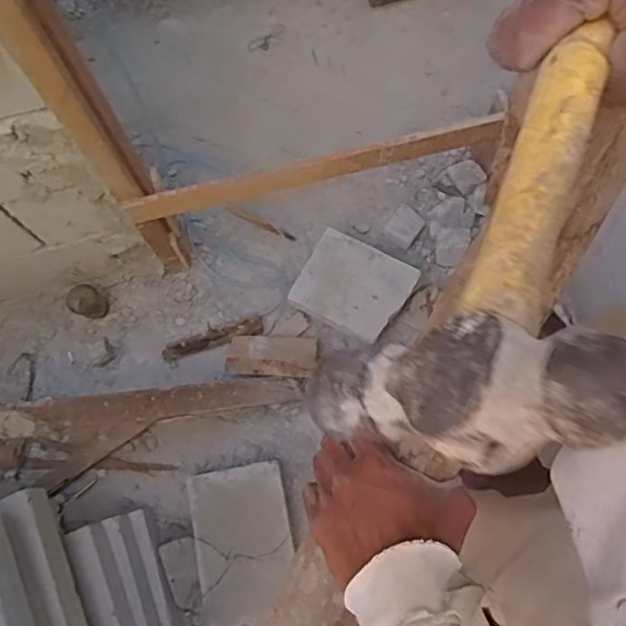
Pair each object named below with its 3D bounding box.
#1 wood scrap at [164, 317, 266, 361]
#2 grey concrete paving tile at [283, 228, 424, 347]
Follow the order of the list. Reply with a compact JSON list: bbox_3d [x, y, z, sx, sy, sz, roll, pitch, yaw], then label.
[{"bbox_3d":[-0.237,0.061,1.402,0.244,0.045,0.048,-18,75,-4],"label":"wood scrap"},{"bbox_3d":[0.095,-0.065,1.356,0.244,0.056,0.207,26,76,8],"label":"grey concrete paving tile"}]

